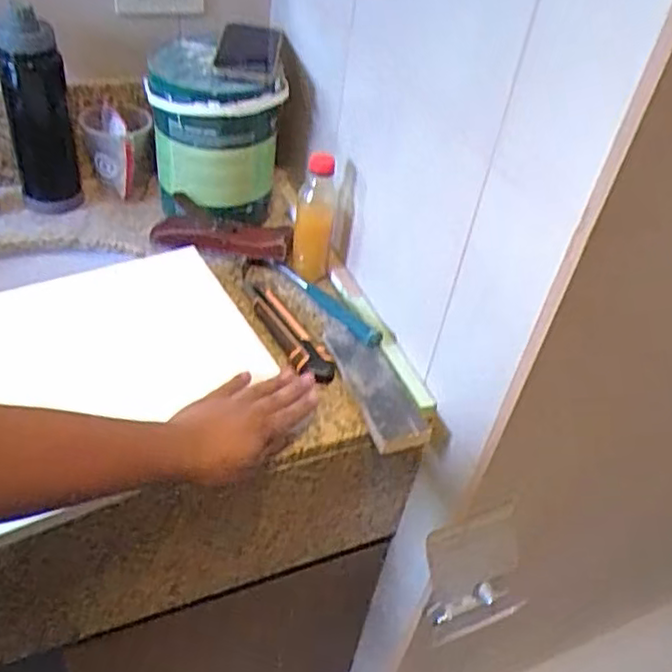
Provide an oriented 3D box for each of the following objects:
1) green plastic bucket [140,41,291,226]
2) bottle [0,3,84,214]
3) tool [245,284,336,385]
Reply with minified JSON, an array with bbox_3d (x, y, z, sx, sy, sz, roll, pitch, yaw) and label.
[{"bbox_3d":[-0.175,-0.278,0.973,0.167,0.202,0.164,-6,44,-16],"label":"green plastic bucket"},{"bbox_3d":[-0.392,-0.284,0.912,0.074,0.270,0.063,-14,47,-23],"label":"bottle"},{"bbox_3d":[-0.063,-0.011,0.863,0.043,0.022,0.192,-16,48,-25],"label":"tool"}]

